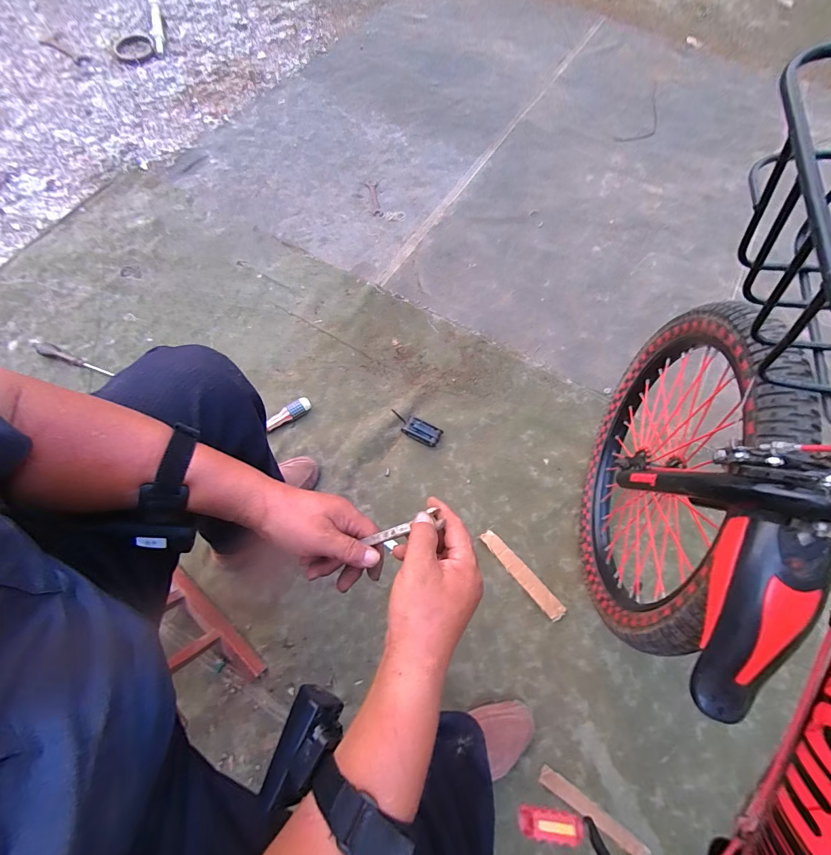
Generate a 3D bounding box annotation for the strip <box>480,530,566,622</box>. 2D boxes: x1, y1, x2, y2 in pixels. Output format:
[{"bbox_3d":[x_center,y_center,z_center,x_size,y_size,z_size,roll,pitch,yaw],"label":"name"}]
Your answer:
[{"bbox_3d":[0.211,0.291,0.769,0.037,0.007,0.202,-37,69,-20],"label":"strip"}]

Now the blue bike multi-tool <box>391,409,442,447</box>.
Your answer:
[{"bbox_3d":[-0.001,0.002,0.872,0.121,0.020,0.045,25,69,8],"label":"blue bike multi-tool"}]

